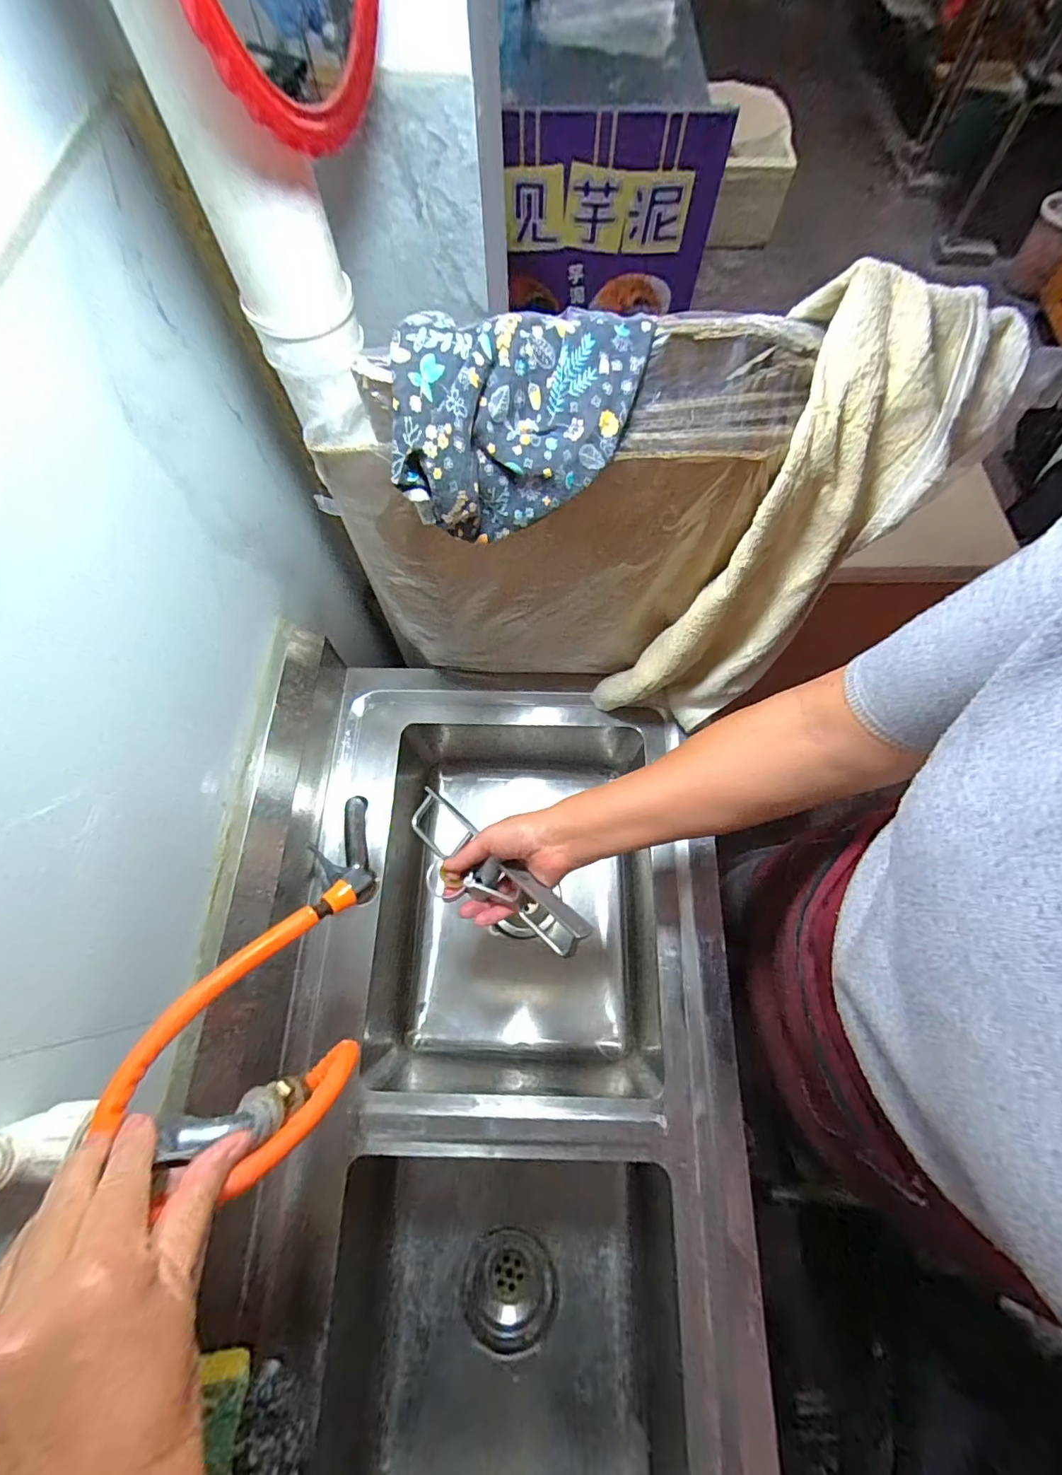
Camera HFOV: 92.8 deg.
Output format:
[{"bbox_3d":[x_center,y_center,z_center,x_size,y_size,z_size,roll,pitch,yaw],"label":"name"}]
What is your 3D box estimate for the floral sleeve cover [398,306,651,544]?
[{"bbox_3d":[-0.007,-0.210,0.337,0.149,0.088,0.133,8,69,3],"label":"floral sleeve cover"}]

